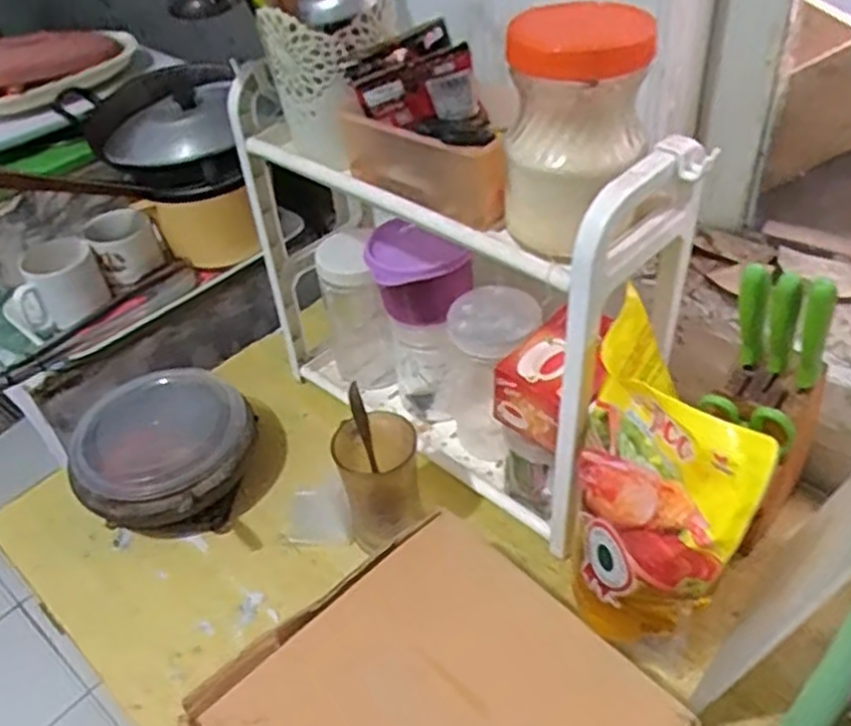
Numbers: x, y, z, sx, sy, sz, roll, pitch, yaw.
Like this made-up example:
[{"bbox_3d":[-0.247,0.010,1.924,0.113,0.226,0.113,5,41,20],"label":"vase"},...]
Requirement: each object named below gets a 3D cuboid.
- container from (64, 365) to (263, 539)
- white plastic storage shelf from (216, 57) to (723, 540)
[{"bbox_3d":[-0.273,0.099,0.802,0.176,0.082,0.186,-4,41,3],"label":"container"},{"bbox_3d":[0.025,-0.066,0.736,0.159,0.378,0.441,-36,48,-29],"label":"white plastic storage shelf"}]

